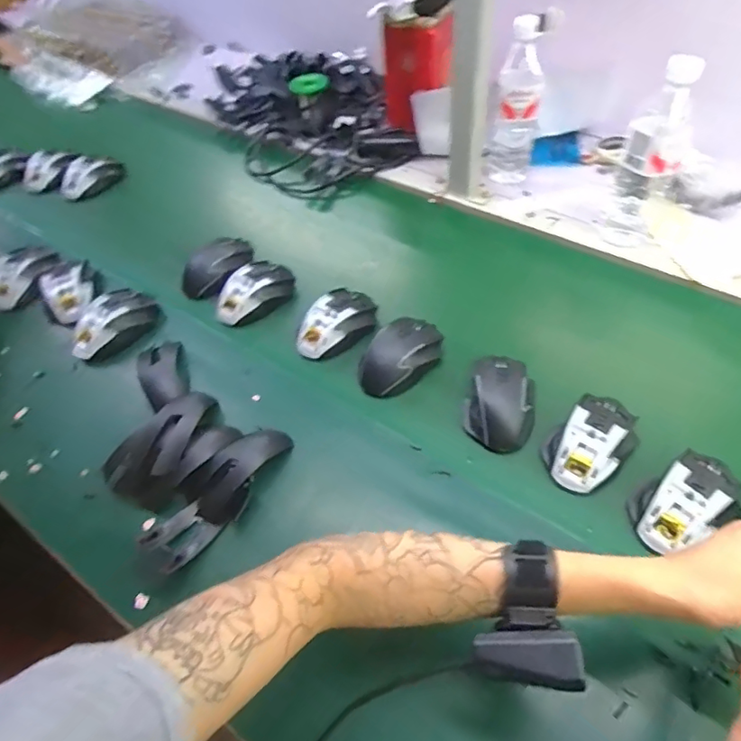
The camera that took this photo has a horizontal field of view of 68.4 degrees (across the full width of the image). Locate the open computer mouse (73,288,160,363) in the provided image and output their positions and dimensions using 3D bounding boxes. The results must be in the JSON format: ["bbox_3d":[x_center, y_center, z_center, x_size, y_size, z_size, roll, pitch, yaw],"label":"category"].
[{"bbox_3d":[-0.341,-0.064,0.723,0.072,0.037,0.118,29,60,25],"label":"open computer mouse"}]

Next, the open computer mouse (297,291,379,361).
[{"bbox_3d":[-0.043,-0.061,0.703,0.070,0.045,0.113,32,61,27],"label":"open computer mouse"}]

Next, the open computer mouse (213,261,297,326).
[{"bbox_3d":[-0.158,-0.104,0.761,0.121,0.055,0.077,-34,56,-20],"label":"open computer mouse"}]

